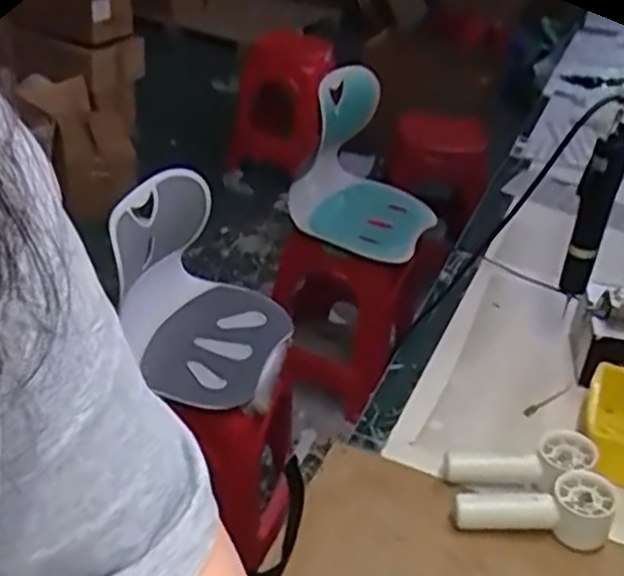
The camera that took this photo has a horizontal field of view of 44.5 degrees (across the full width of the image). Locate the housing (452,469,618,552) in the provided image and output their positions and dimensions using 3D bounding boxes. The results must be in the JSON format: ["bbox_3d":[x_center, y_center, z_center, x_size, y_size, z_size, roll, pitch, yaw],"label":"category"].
[{"bbox_3d":[0.212,0.211,0.735,0.144,0.056,0.052,5,32,2],"label":"housing"}]

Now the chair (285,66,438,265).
[{"bbox_3d":[0.127,-0.308,1.767,0.320,0.375,0.382,10,34,5],"label":"chair"}]

